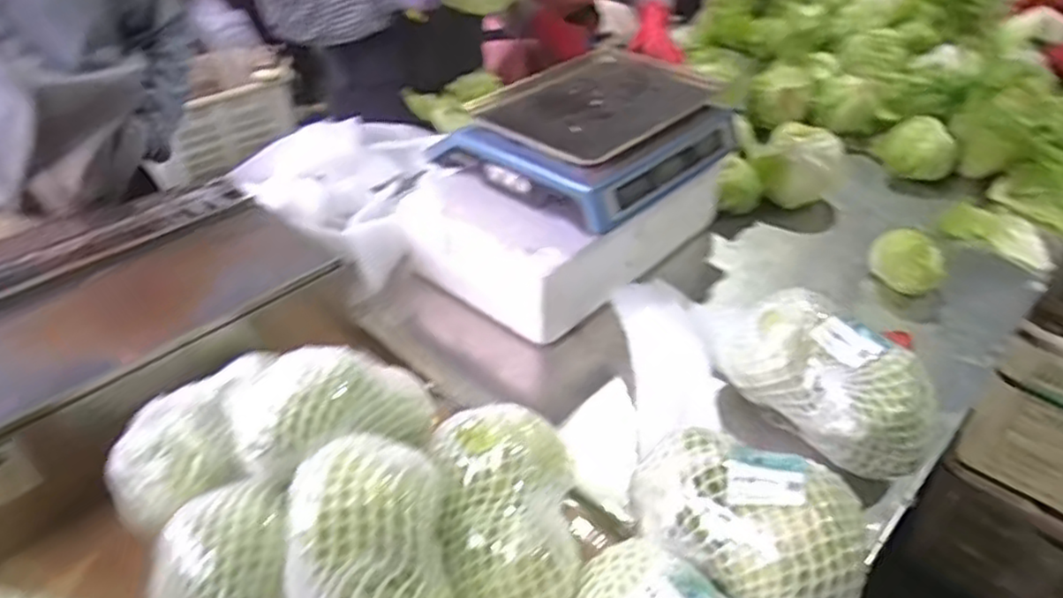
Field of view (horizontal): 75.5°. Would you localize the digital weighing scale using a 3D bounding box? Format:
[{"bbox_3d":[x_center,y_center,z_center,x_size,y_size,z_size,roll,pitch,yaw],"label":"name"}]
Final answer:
[{"bbox_3d":[0.083,-0.247,0.980,0.311,0.085,0.328,28,47,32],"label":"digital weighing scale"}]

